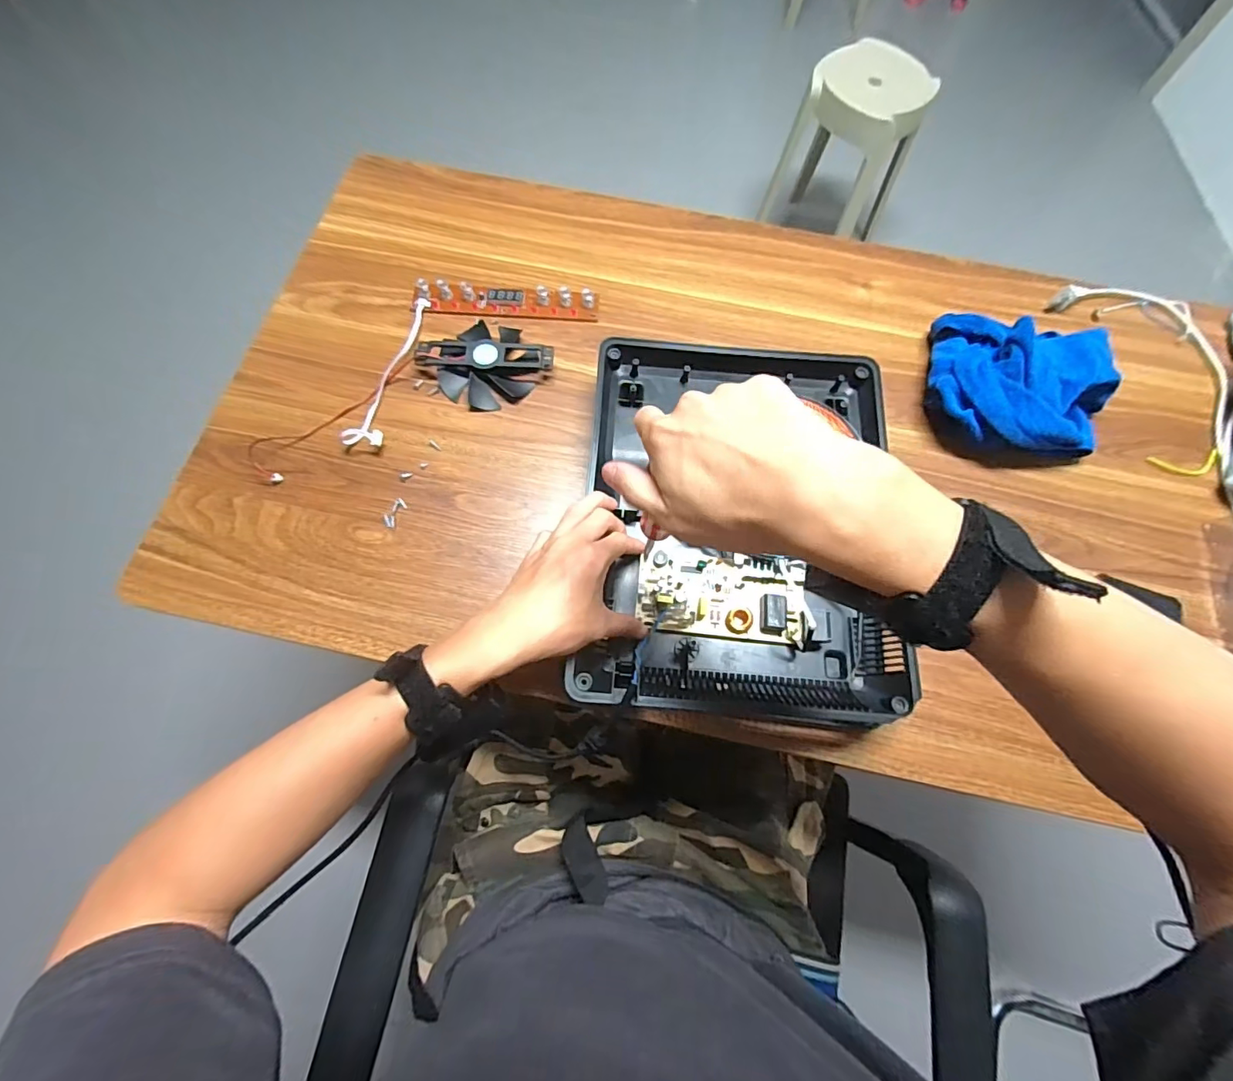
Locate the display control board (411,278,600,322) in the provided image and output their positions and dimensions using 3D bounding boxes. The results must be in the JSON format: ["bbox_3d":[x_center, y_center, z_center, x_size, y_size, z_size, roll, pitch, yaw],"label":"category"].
[{"bbox_3d":[-0.122,-0.263,0.585,0.201,0.017,0.035,2,70,-1],"label":"display control board"}]

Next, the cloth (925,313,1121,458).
[{"bbox_3d":[0.414,-0.164,0.530,0.184,0.082,0.153,0,70,-2],"label":"cloth"}]

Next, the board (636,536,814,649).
[{"bbox_3d":[0.093,0.043,0.461,0.144,0.020,0.079,7,70,0],"label":"board"}]

